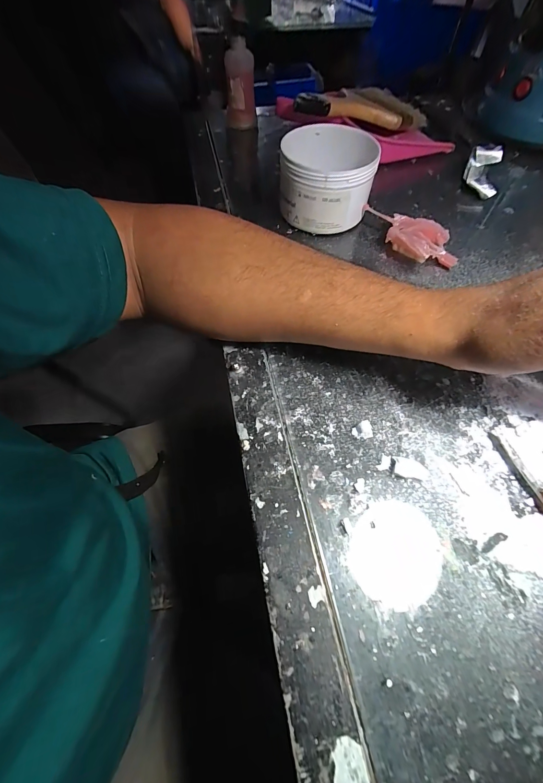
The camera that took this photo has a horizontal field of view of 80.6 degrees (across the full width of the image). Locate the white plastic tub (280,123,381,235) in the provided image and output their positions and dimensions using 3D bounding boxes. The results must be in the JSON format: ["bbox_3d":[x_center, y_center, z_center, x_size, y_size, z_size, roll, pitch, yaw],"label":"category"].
[{"bbox_3d":[0.054,-0.214,0.322,0.085,0.064,0.100,6,60,4],"label":"white plastic tub"}]

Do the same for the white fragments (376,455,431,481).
[{"bbox_3d":[0.085,0.049,0.203,0.031,0.006,0.012,17,62,10],"label":"white fragments"}]

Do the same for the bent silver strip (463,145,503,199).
[{"bbox_3d":[0.241,-0.251,0.366,0.034,0.028,0.066,20,62,11],"label":"bent silver strip"}]

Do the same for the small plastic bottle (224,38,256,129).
[{"bbox_3d":[-0.042,-0.399,0.421,0.038,0.086,0.038,-2,60,-1],"label":"small plastic bottle"}]

